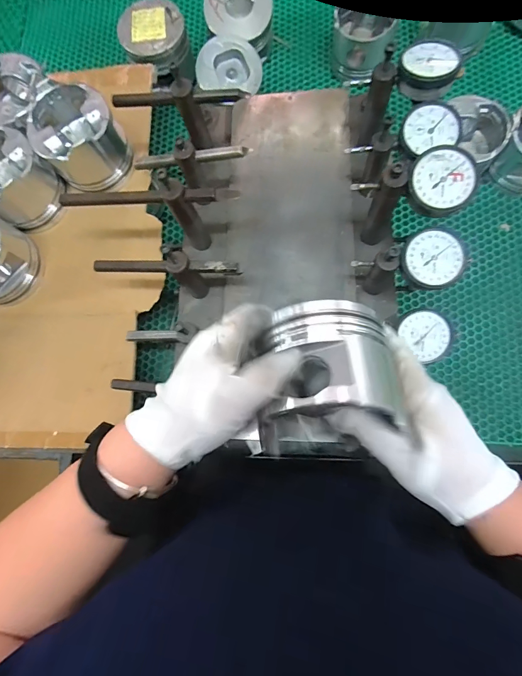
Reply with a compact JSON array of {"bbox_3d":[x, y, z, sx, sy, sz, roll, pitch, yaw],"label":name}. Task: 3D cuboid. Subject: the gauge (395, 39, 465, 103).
[{"bbox_3d":[0.158,-0.253,0.332,0.055,0.023,0.053,-1,80,5],"label":"gauge"}]

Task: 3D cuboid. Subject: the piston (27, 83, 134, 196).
[{"bbox_3d":[-0.225,-0.247,0.446,0.097,0.071,0.100,44,88,13],"label":"piston"}]

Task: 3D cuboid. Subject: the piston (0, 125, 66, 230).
[{"bbox_3d":[-0.317,-0.201,0.445,0.096,0.073,0.095,-1,80,5],"label":"piston"}]

